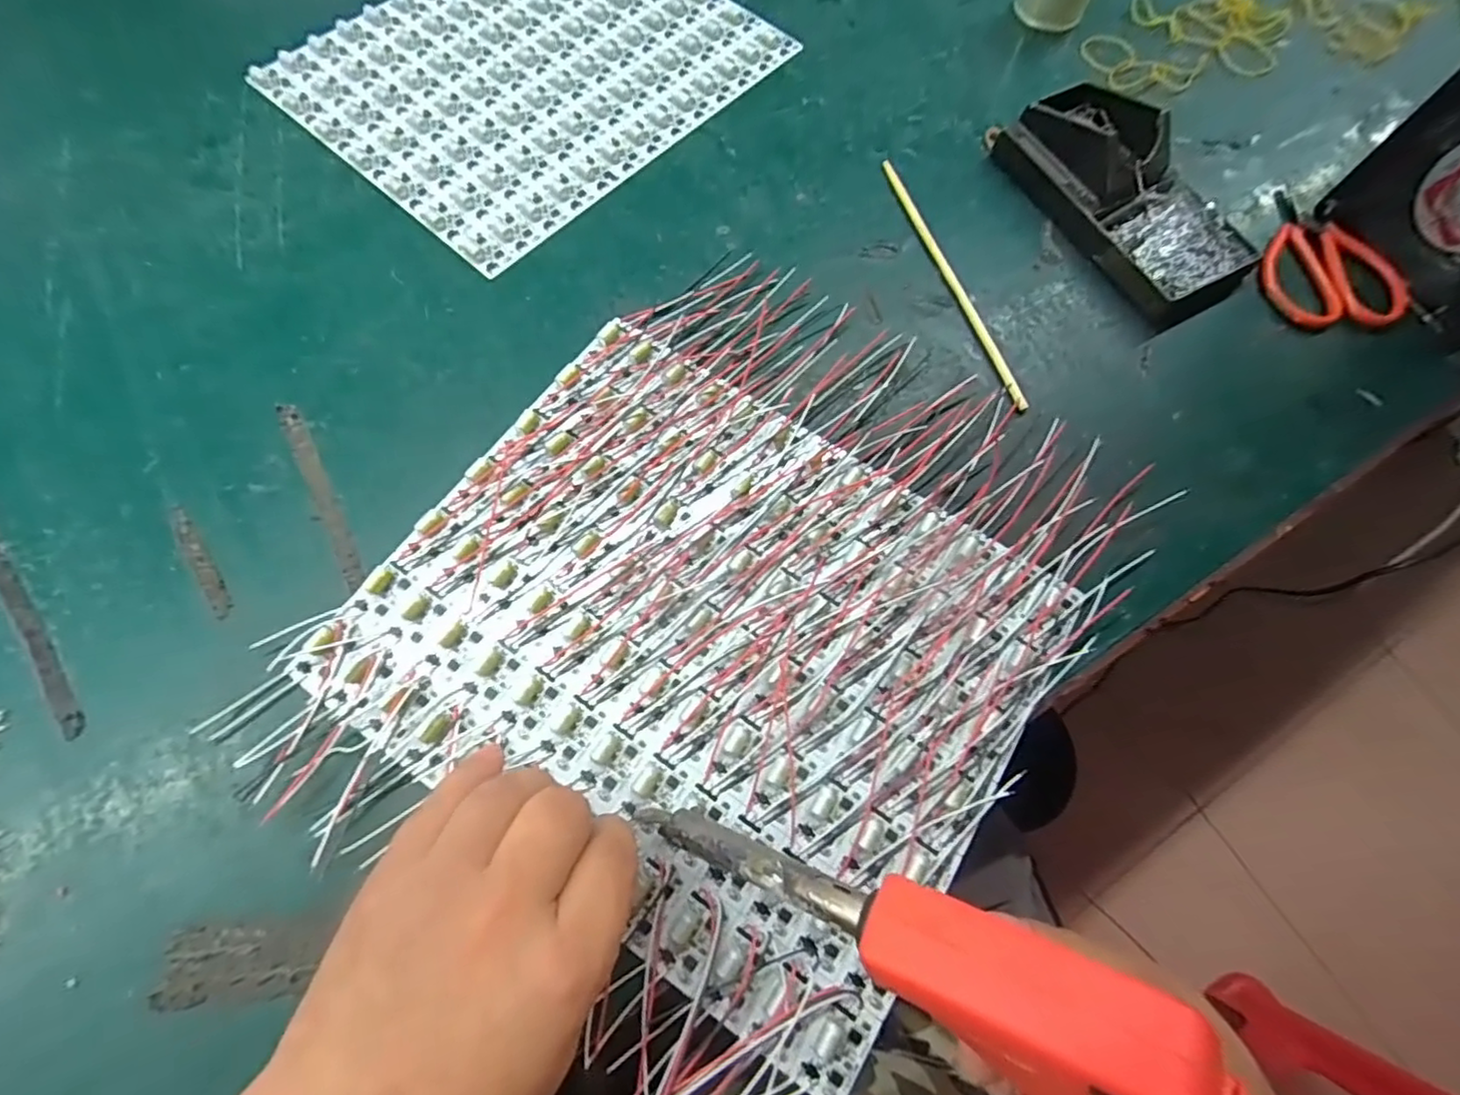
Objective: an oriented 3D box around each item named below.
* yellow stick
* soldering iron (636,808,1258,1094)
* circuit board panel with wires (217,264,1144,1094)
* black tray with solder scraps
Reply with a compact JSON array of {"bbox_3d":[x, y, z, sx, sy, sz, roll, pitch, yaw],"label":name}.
[{"bbox_3d":[0.130,-0.163,0.366,0.008,0.007,0.192,-17,71,-9],"label":"yellow stick"},{"bbox_3d":[0.047,0.118,0.191,0.175,0.031,0.032,7,64,39],"label":"soldering iron"},{"bbox_3d":[0.000,0.020,0.295,0.290,0.012,0.335,34,72,10],"label":"circuit board panel with wires"},{"bbox_3d":[0.241,-0.219,0.372,0.083,0.038,0.167,-31,73,-13],"label":"black tray with solder scraps"}]

